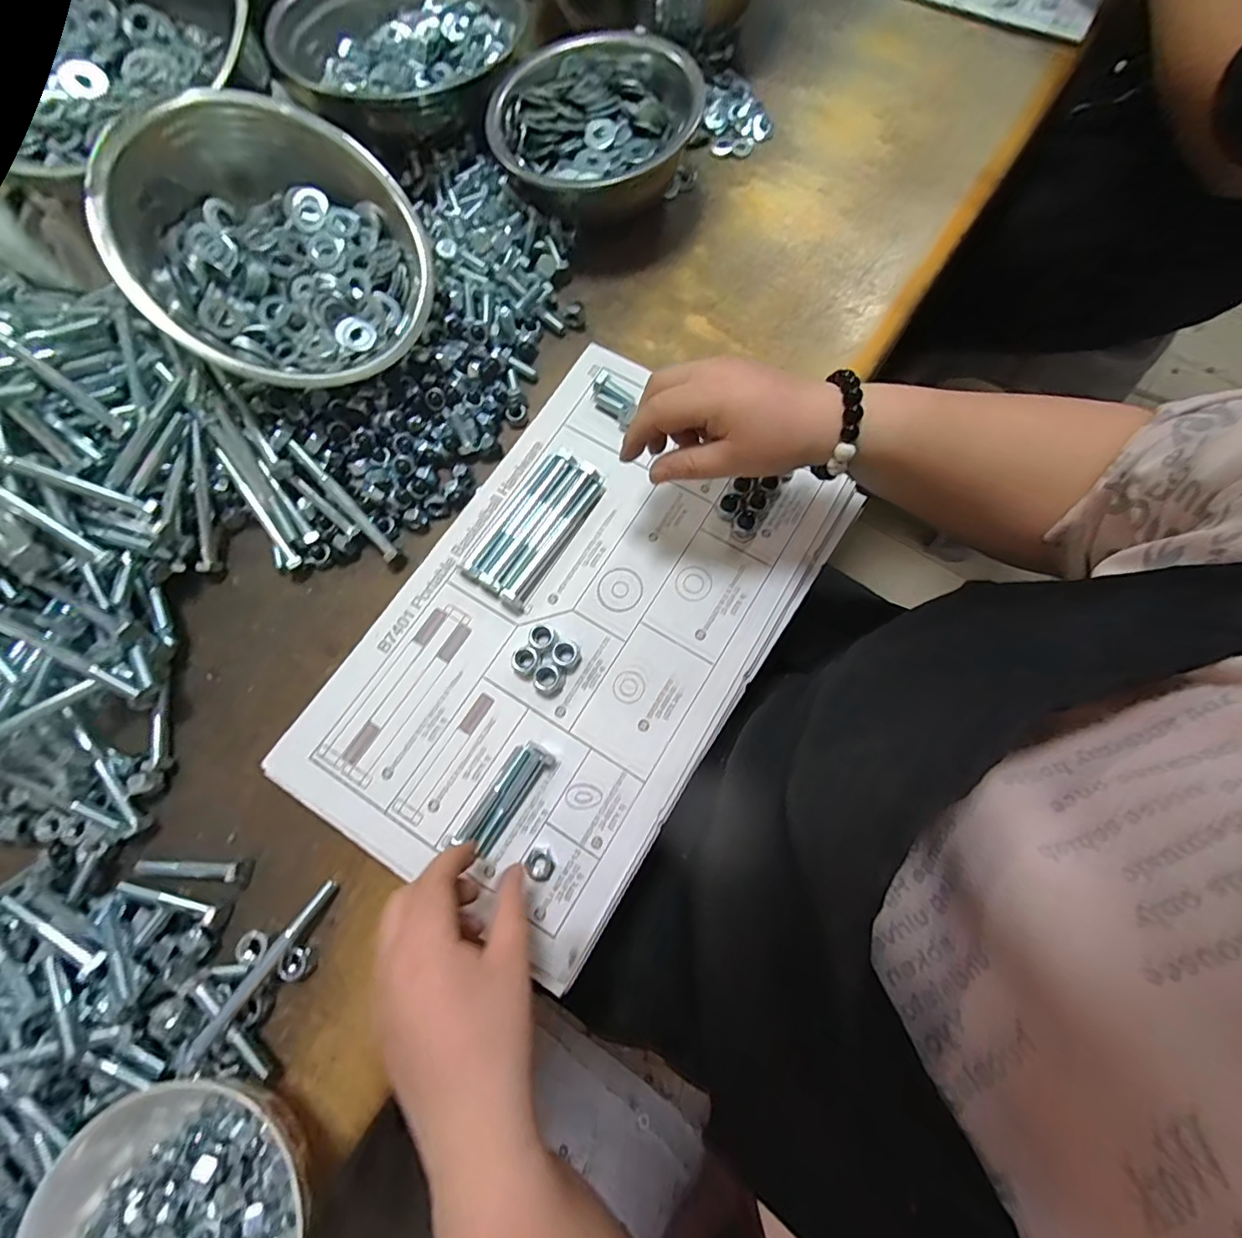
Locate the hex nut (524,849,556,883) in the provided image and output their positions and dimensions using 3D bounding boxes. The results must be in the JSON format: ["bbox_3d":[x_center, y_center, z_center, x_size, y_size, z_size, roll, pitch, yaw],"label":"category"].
[{"bbox_3d":[-0.048,0.146,0.315,0.015,0.005,0.017,-33,77,-8],"label":"hex nut"}]

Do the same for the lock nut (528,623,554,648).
[{"bbox_3d":[-0.053,0.011,0.354,0.015,0.008,0.017,7,75,2],"label":"lock nut"}]

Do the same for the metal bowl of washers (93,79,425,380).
[{"bbox_3d":[-0.236,-0.247,0.373,0.183,0.070,0.183,2,86,-26],"label":"metal bowl of washers"}]

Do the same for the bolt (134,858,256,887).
[{"bbox_3d":[-0.275,0.161,0.335,0.073,0.015,0.015,-1,75,0],"label":"bolt"}]

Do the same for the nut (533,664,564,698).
[{"bbox_3d":[-0.047,0.040,0.343,0.018,0.011,0.019,0,75,1],"label":"nut"}]

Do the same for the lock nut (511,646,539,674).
[{"bbox_3d":[-0.063,0.027,0.349,0.017,0.009,0.017,0,75,1],"label":"lock nut"}]

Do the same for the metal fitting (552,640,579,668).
[{"bbox_3d":[-0.037,0.022,0.349,0.017,0.009,0.018,0,75,1],"label":"metal fitting"}]

